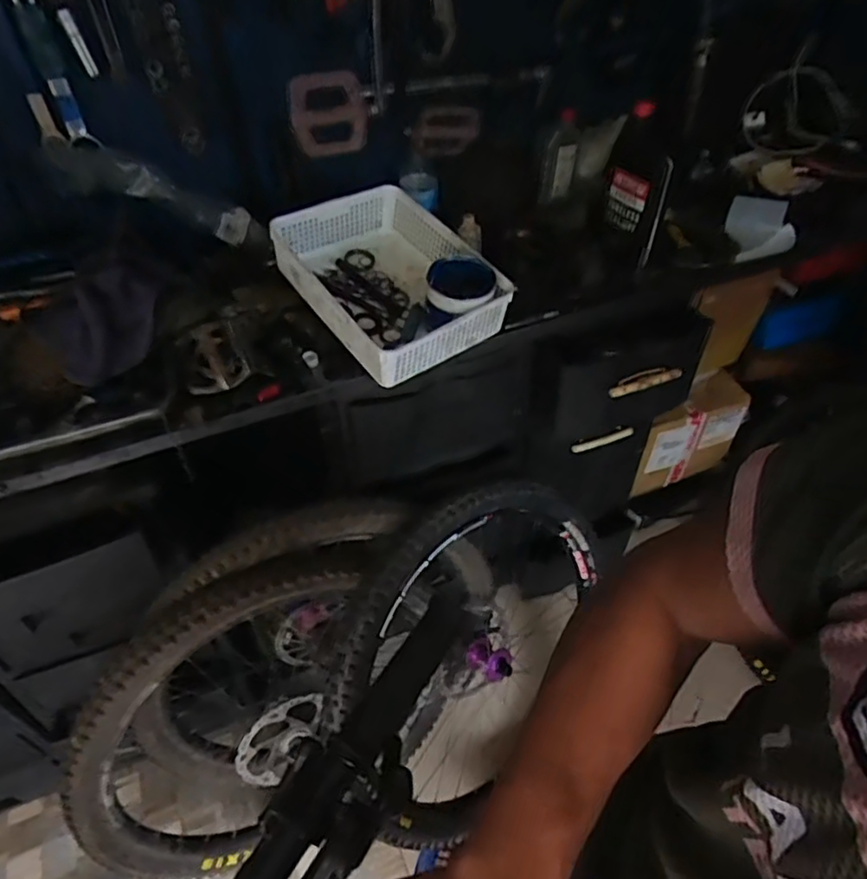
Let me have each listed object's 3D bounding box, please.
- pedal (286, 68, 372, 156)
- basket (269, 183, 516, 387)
[{"bbox_3d":[-0.138,-0.435,0.832,0.102,0.107,0.032,-14,48,-12],"label":"pedal"},{"bbox_3d":[-0.066,-0.256,0.981,0.250,0.118,0.329,-29,52,-23],"label":"basket"}]

